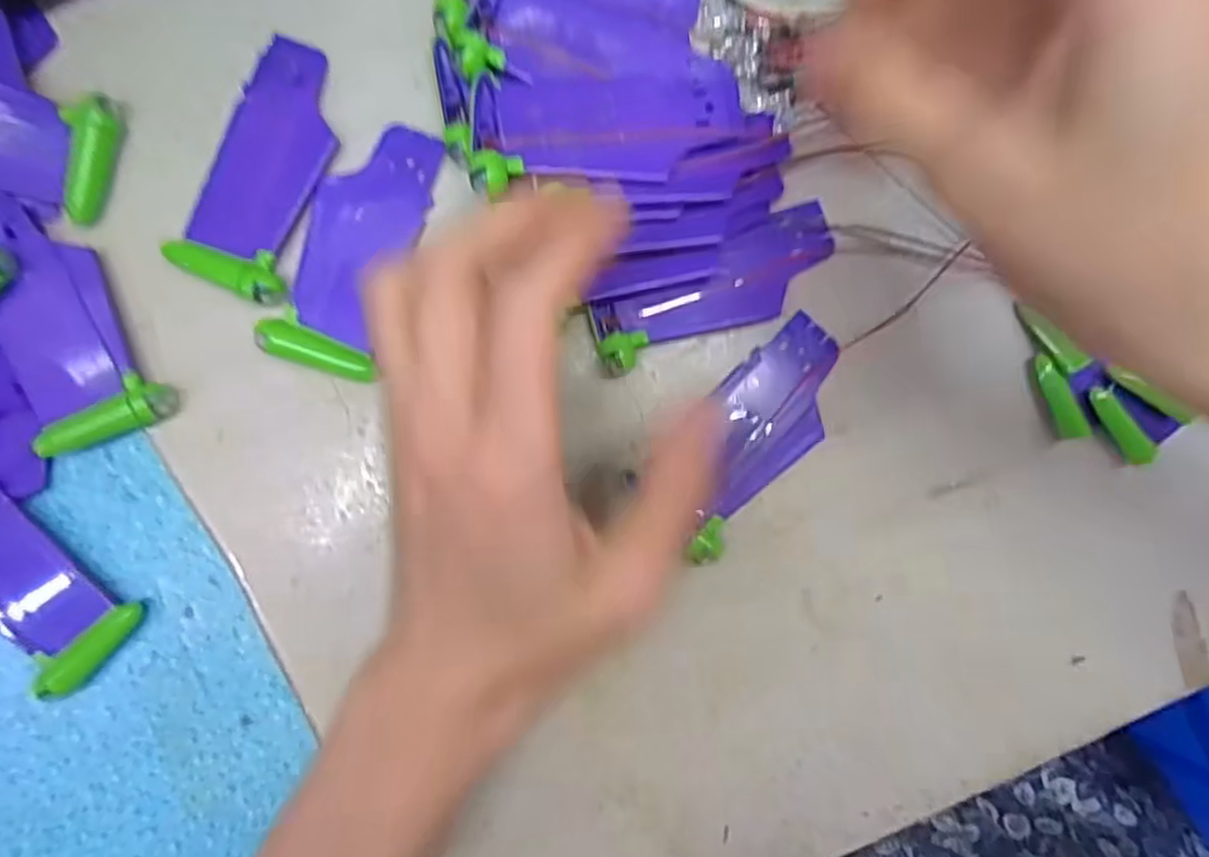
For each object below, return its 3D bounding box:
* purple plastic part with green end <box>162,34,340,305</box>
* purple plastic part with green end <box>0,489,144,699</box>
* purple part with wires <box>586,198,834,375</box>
[{"bbox_3d":[-0.118,-0.091,0.250,0.039,0.007,0.088,23,92,-1],"label":"purple plastic part with green end"},{"bbox_3d":[-0.210,0.048,0.246,0.094,0.013,0.039,41,91,-2],"label":"purple plastic part with green end"},{"bbox_3d":[0.040,-0.048,0.252,0.092,0.009,0.030,-27,92,1],"label":"purple part with wires"}]

